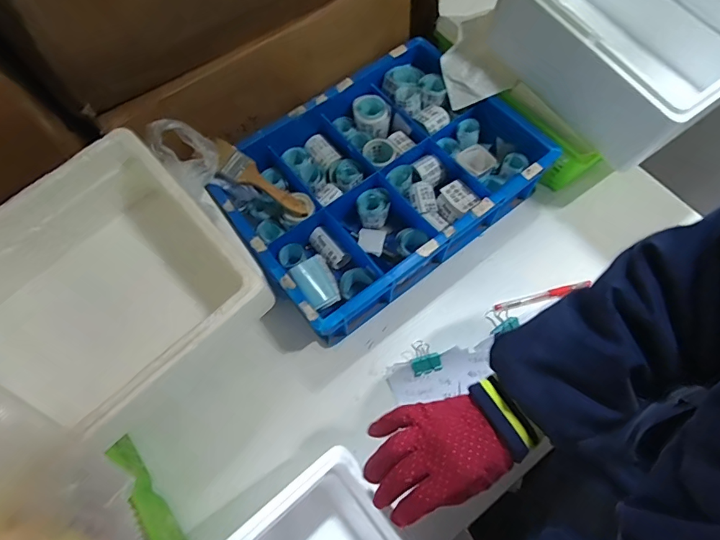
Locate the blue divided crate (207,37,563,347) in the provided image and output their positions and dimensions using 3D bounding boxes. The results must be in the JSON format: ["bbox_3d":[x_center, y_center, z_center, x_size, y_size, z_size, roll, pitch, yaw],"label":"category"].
[{"bbox_3d":[0.024,-0.142,0.674,0.439,0.106,0.331,-35,71,-12],"label":"blue divided crate"}]

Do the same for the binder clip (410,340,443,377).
[{"bbox_3d":[0.089,0.122,0.604,0.042,0.013,0.048,-17,68,-6],"label":"binder clip"}]

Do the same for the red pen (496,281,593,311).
[{"bbox_3d":[0.273,0.040,0.643,0.147,0.011,0.014,-13,68,-4],"label":"red pen"}]

